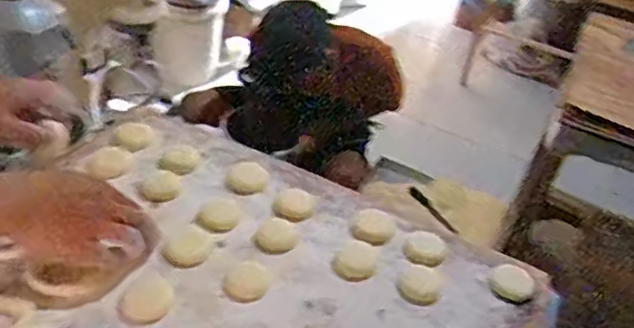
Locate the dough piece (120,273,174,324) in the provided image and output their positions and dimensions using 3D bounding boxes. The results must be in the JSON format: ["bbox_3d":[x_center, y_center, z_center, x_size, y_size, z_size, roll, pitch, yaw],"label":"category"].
[{"bbox_3d":[-0.169,0.137,0.661,0.044,0.012,0.055,25,40,20],"label":"dough piece"}]

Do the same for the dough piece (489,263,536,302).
[{"bbox_3d":[0.229,0.137,0.760,0.049,0.011,0.056,32,43,28],"label":"dough piece"}]

